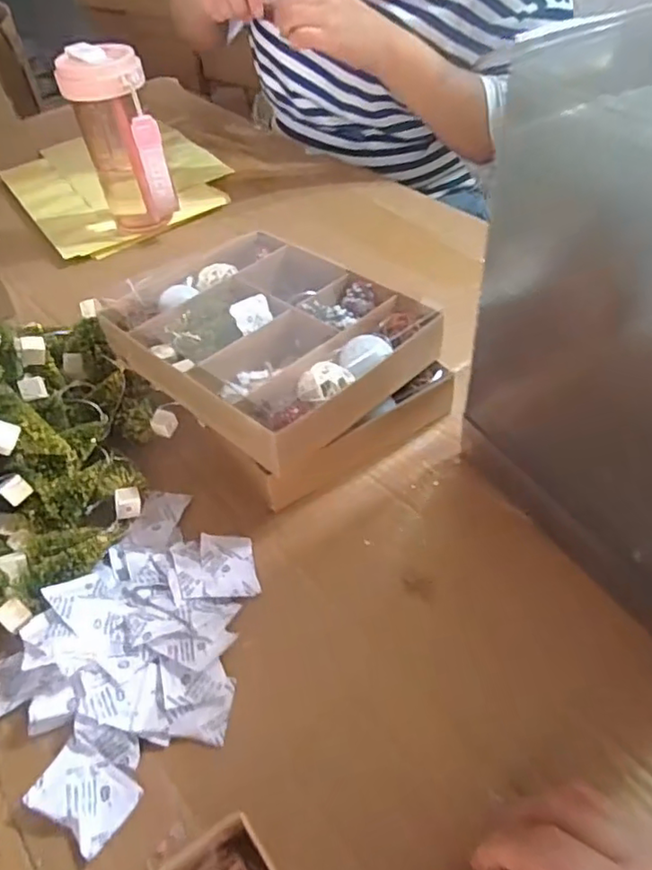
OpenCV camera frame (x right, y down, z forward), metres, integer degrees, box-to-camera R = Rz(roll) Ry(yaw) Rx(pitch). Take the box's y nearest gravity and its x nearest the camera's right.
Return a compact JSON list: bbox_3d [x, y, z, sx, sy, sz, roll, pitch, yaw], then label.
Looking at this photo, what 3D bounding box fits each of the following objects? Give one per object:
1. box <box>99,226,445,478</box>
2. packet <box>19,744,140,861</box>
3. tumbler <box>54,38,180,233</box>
[{"bbox_3d":[-0.044,-0.076,0.447,0.175,0.043,0.234,-35,55,-26],"label":"box"},{"bbox_3d":[-0.120,0.179,0.296,0.048,0.013,0.033,25,53,23],"label":"packet"},{"bbox_3d":[-0.220,-0.311,0.641,0.080,0.174,0.072,-18,50,-14],"label":"tumbler"}]

